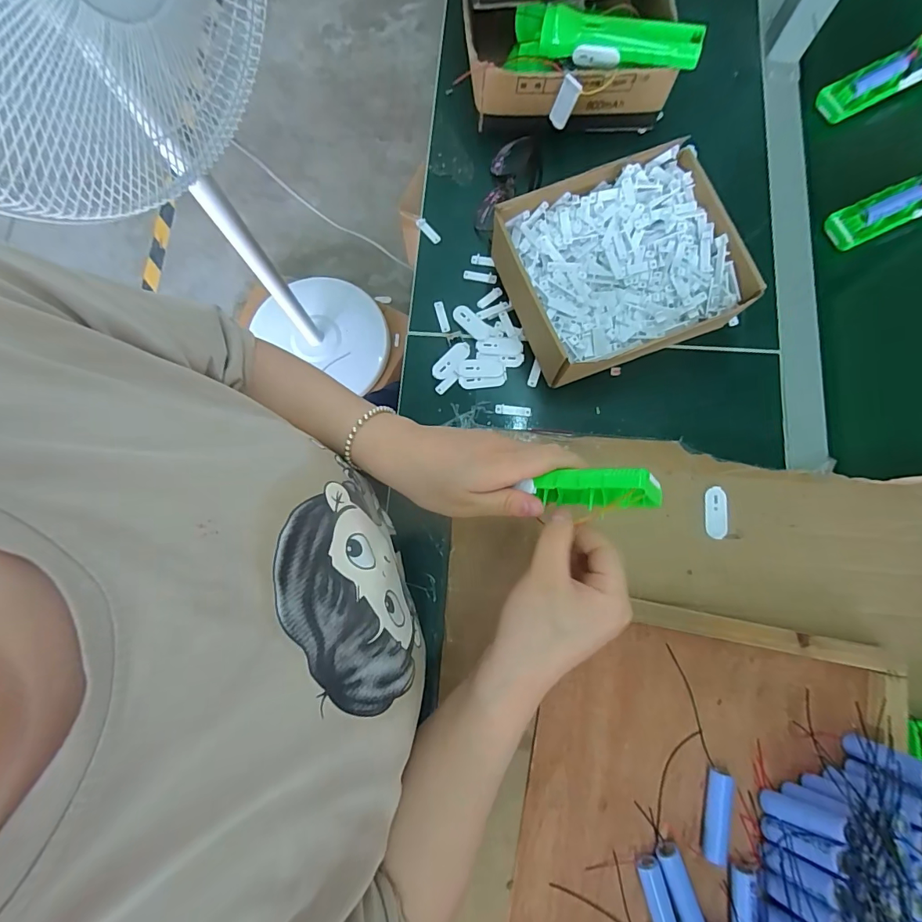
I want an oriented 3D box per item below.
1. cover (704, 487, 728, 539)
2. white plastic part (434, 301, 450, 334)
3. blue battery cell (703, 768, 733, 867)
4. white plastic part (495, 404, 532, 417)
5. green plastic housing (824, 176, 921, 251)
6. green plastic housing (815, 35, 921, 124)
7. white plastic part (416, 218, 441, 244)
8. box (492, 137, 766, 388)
[{"bbox_3d":[0.250,0.051,0.439,0.020,0.004,0.049,-1,79,1],"label":"cover"},{"bbox_3d":[-0.021,-0.161,0.502,0.010,0.005,0.037,-16,79,-2],"label":"white plastic part"},{"bbox_3d":[0.213,0.296,0.377,0.018,0.019,0.068,12,79,3],"label":"blue battery cell"},{"bbox_3d":[0.055,-0.054,0.478,0.038,0.004,0.011,5,79,2],"label":"white plastic part"},{"bbox_3d":[0.481,-0.281,0.490,0.155,0.030,0.048,-25,79,-4],"label":"green plastic housing"},{"bbox_3d":[0.494,-0.445,0.519,0.150,0.028,0.046,-27,79,-4],"label":"green plastic housing"},{"bbox_3d":[-0.038,-0.268,0.522,0.011,0.007,0.036,-38,80,-6],"label":"white plastic part"},{"bbox_3d":[0.161,-0.193,0.465,0.216,0.076,0.187,-20,79,-3],"label":"box"}]

